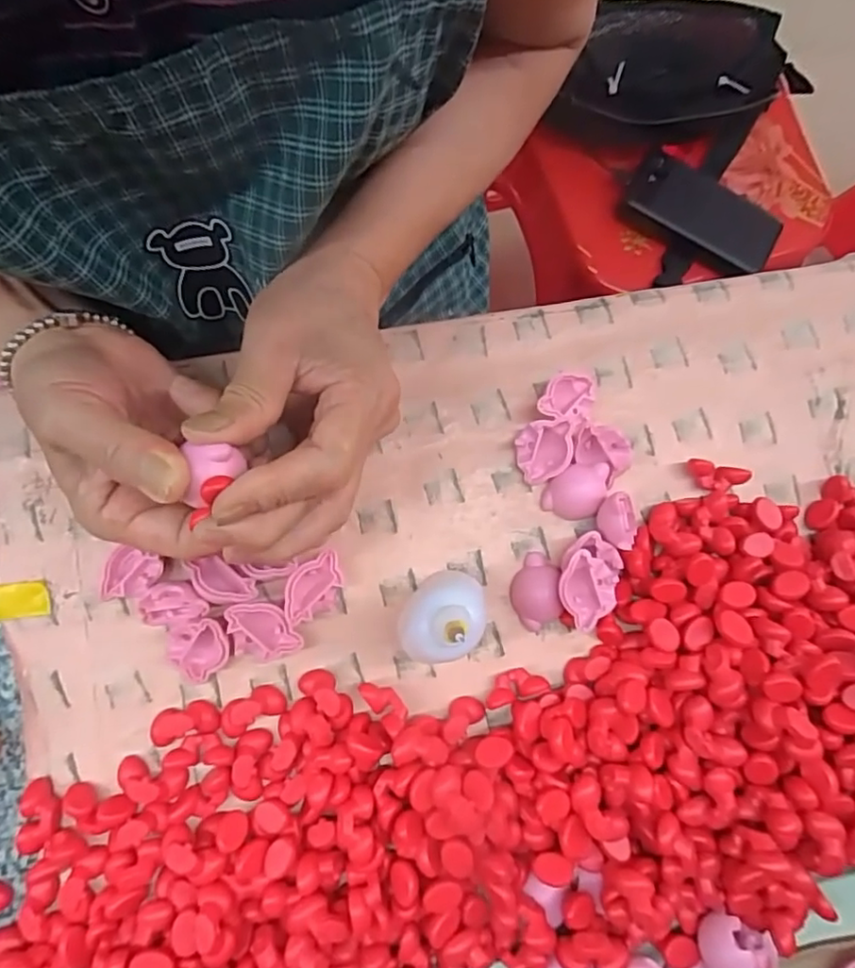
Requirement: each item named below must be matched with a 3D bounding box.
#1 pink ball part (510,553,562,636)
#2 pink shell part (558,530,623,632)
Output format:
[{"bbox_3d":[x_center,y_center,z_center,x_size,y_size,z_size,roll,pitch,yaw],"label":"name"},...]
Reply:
[{"bbox_3d":[0.055,0.054,0.301,0.023,0.014,0.038,1,79,-1],"label":"pink ball part"},{"bbox_3d":[0.078,0.047,0.291,0.028,0.017,0.044,22,82,-1],"label":"pink shell part"}]

